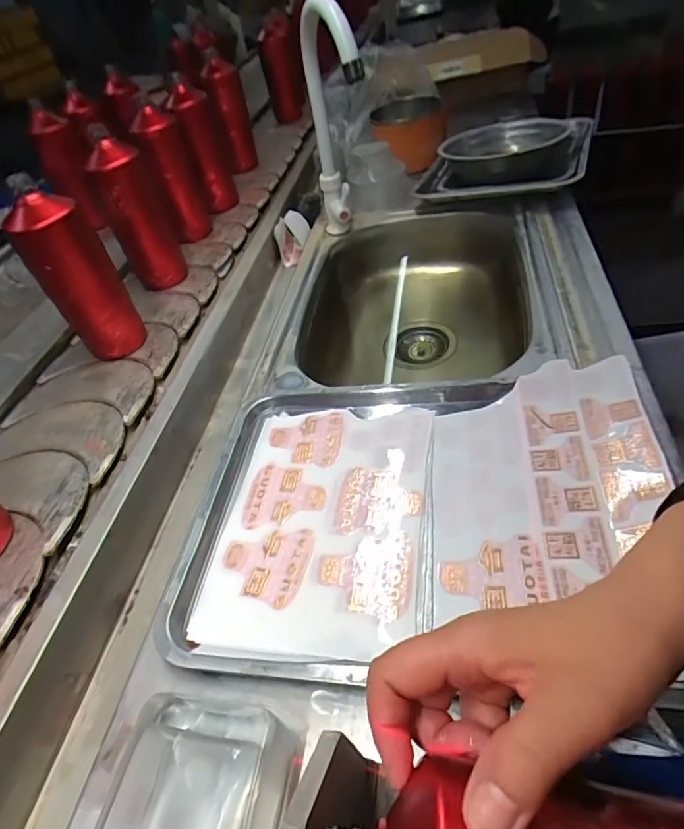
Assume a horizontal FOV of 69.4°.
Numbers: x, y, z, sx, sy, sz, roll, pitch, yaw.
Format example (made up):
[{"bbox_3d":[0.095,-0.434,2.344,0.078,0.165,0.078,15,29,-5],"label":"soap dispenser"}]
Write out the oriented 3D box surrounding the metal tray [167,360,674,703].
[{"bbox_3d":[0.063,0.070,0.420,0.388,0.022,0.274,-7,44,8],"label":"metal tray"}]

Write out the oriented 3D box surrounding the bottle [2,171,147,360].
[{"bbox_3d":[-0.301,-0.155,0.583,0.080,0.201,0.068,4,46,10],"label":"bottle"}]

